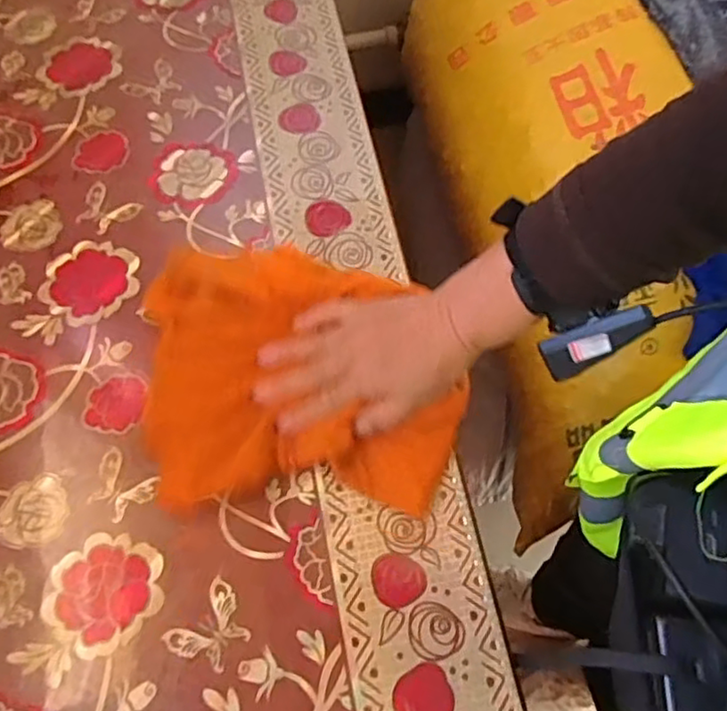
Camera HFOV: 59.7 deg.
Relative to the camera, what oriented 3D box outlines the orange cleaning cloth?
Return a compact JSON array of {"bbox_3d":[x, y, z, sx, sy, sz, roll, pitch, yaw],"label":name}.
[{"bbox_3d":[-0.040,0.005,0.463,0.232,0.043,0.205,0,66,-1],"label":"orange cleaning cloth"}]

